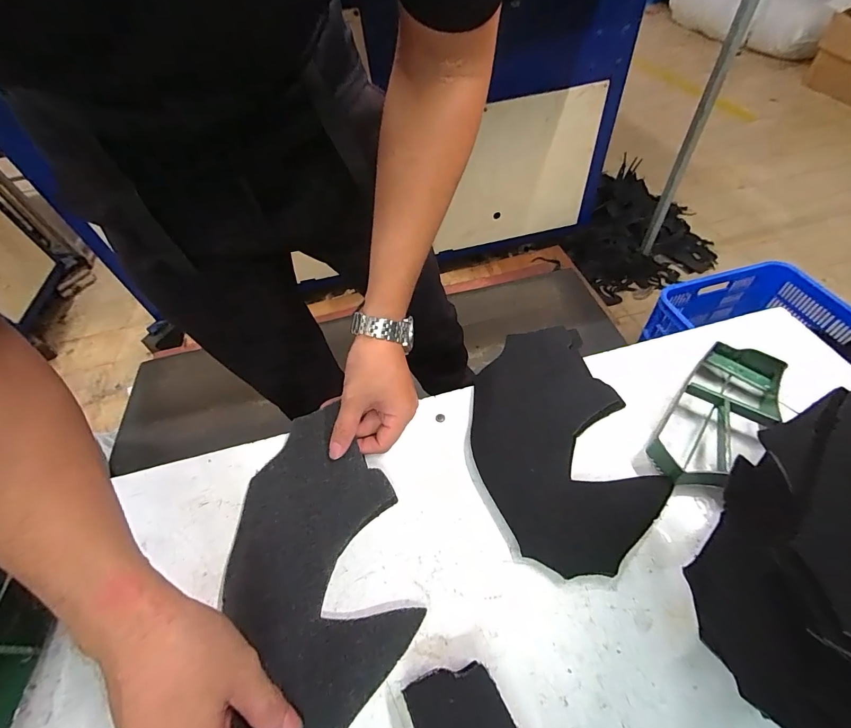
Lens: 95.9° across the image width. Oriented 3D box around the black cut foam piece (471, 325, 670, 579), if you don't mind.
[{"bbox_3d":[0.127,0.071,0.393,0.156,0.010,0.249,-12,55,-4],"label":"black cut foam piece"}]

